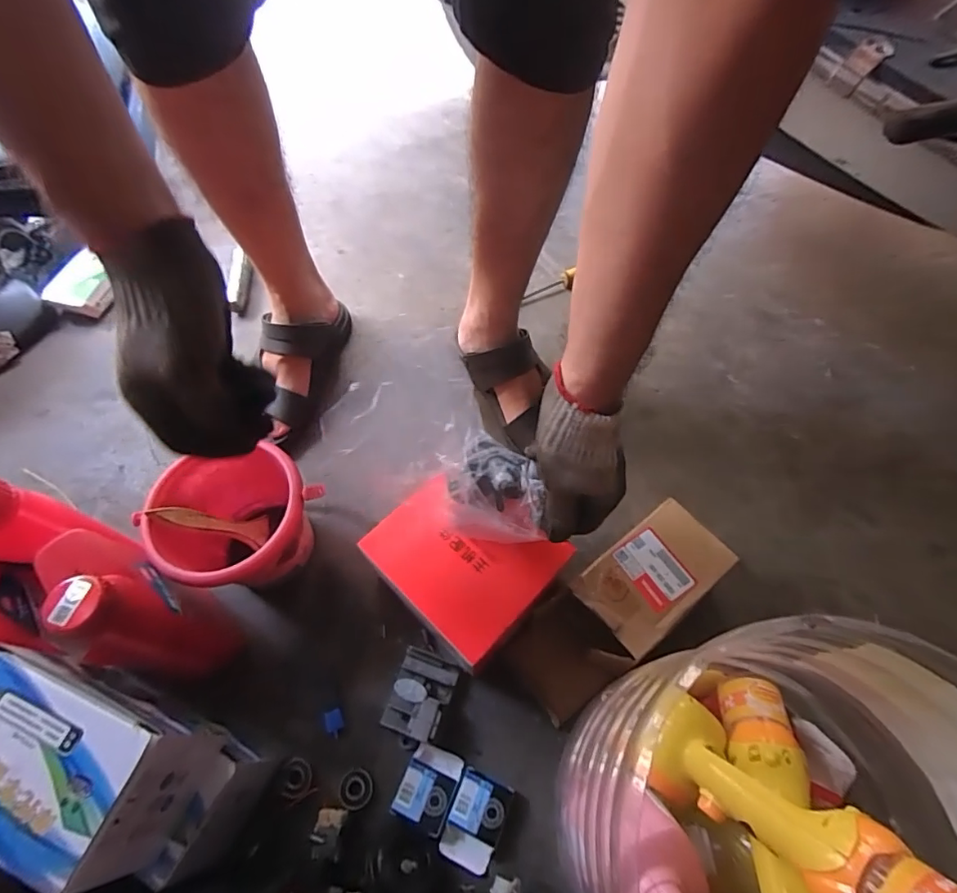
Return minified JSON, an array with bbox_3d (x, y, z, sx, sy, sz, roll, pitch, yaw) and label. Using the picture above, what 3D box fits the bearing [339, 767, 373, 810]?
[{"bbox_3d":[-0.114,0.316,0.465,0.030,0.004,0.031,-4,61,-4],"label":"bearing"}]

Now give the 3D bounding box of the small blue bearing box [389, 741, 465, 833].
[{"bbox_3d":[-0.047,0.314,0.465,0.047,0.017,0.060,21,62,9],"label":"small blue bearing box"}]

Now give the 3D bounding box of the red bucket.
[{"bbox_3d":[-0.246,0.091,0.536,0.137,0.146,0.133,1,61,-2],"label":"red bucket"}]

